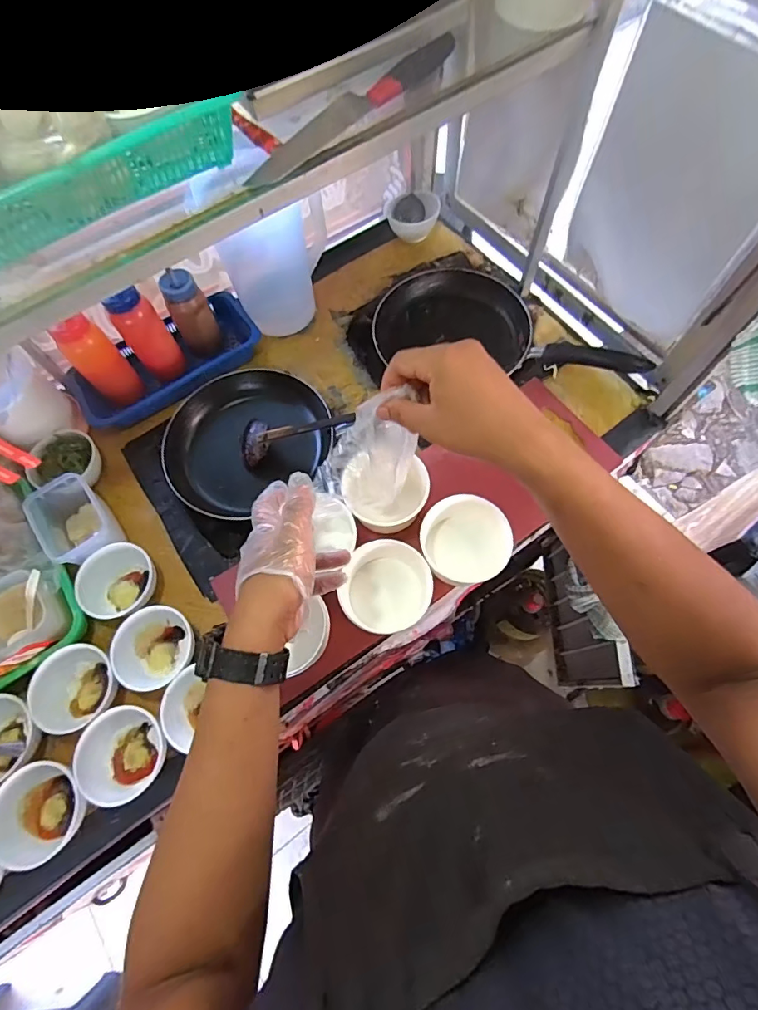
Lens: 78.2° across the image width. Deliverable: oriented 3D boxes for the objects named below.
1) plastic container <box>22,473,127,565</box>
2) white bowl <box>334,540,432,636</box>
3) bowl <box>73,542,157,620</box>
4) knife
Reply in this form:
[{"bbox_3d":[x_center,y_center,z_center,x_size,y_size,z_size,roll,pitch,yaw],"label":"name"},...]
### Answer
[{"bbox_3d":[-0.391,0.021,0.610,0.077,0.067,0.114,-33,71,-10],"label":"plastic container"},{"bbox_3d":[0.008,0.100,0.564,0.103,0.056,0.099,-1,68,2],"label":"white bowl"},{"bbox_3d":[-0.329,0.097,0.589,0.087,0.051,0.088,-1,68,2],"label":"bowl"},{"bbox_3d":[-0.020,-0.351,0.413,0.236,0.019,0.030,-40,72,-12],"label":"knife"}]

